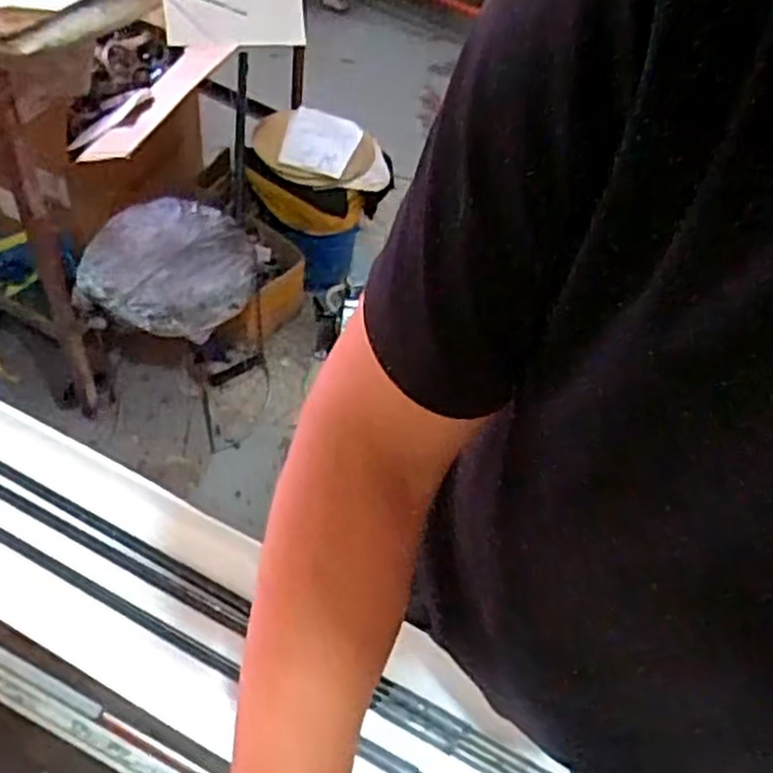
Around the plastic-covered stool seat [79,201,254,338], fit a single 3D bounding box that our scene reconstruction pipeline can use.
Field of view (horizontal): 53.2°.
[{"bbox_3d":[-0.359,-0.213,1.324,0.263,0.048,0.271,0,55,-1],"label":"plastic-covered stool seat"}]

